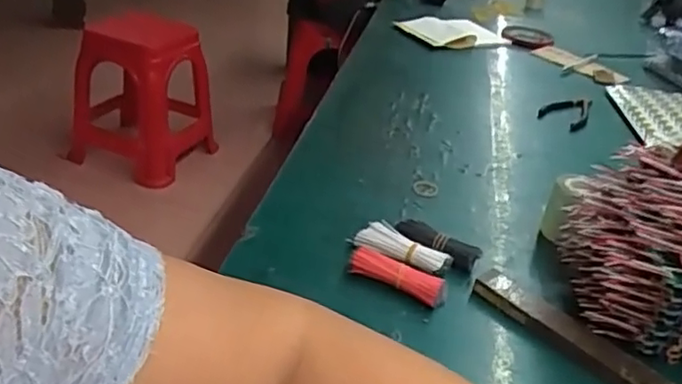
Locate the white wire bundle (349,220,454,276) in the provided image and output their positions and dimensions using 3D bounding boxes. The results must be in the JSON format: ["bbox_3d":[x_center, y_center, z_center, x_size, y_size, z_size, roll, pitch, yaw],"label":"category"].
[{"bbox_3d":[0.059,0.059,0.613,0.096,0.026,0.032,22,33,24],"label":"white wire bundle"}]

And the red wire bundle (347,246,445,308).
[{"bbox_3d":[0.051,0.078,0.572,0.091,0.024,0.021,18,32,18],"label":"red wire bundle"}]

